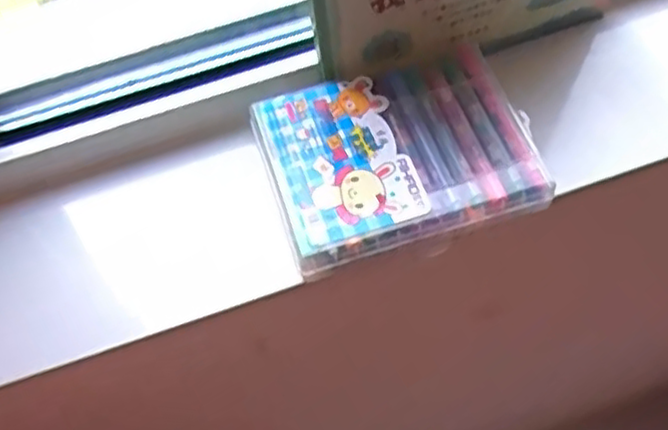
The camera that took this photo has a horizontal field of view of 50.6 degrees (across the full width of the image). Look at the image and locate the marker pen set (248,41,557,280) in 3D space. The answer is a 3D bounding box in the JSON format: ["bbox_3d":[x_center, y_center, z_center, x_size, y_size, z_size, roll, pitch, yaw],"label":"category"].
[{"bbox_3d":[0.040,-0.043,0.452,0.165,0.025,0.131,-19,62,-6],"label":"marker pen set"}]

